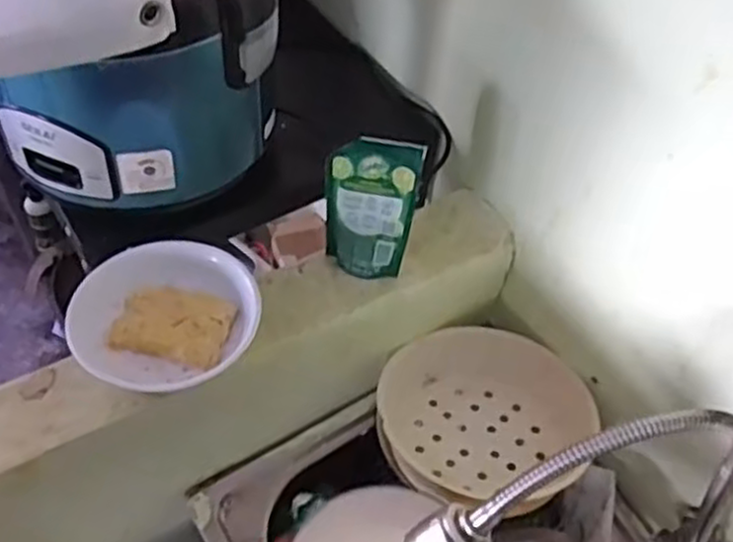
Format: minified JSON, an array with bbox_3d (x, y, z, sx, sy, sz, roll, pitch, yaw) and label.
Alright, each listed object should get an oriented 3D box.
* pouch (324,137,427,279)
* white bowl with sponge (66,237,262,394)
[{"bbox_3d":[0.005,-0.054,0.704,0.081,0.141,0.043,6,50,0],"label":"pouch"},{"bbox_3d":[-0.173,0.043,0.645,0.151,0.058,0.146,35,56,22],"label":"white bowl with sponge"}]

